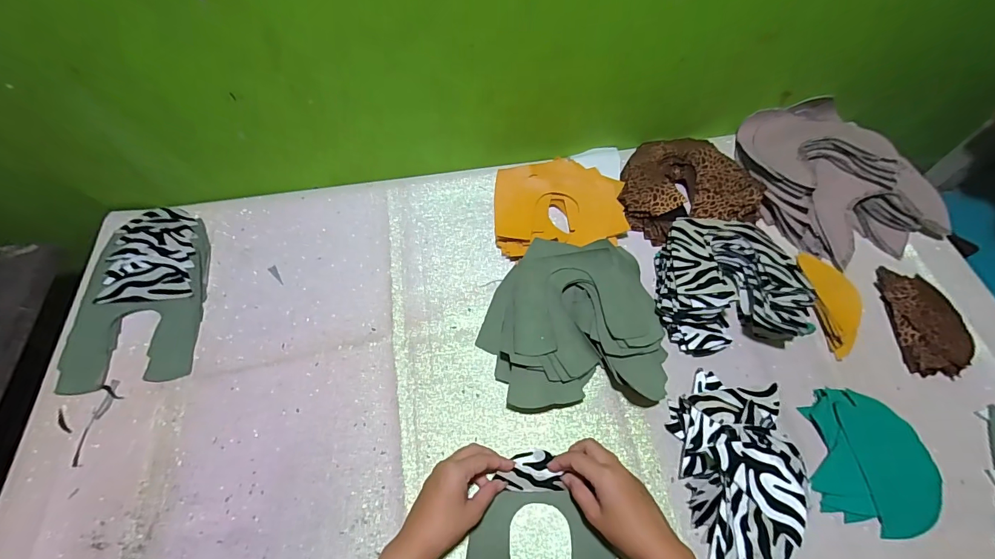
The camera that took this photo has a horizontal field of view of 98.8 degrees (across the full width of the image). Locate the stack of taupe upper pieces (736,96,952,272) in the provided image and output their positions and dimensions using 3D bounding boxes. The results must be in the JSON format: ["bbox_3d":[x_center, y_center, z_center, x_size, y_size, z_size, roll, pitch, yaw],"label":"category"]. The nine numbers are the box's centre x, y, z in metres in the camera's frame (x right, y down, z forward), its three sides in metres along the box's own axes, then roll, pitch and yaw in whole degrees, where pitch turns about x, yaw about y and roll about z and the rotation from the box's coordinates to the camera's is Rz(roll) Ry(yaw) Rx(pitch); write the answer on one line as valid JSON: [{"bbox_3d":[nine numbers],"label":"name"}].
[{"bbox_3d":[0.476,-0.160,0.617,0.192,0.058,0.274,-15,61,-7],"label":"stack of taupe upper pieces"}]

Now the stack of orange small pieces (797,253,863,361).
[{"bbox_3d":[0.432,0.031,0.547,0.061,0.028,0.130,0,60,2],"label":"stack of orange small pieces"}]

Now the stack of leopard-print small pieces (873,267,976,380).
[{"bbox_3d":[0.541,0.052,0.538,0.083,0.022,0.139,2,60,3],"label":"stack of leopard-print small pieces"}]

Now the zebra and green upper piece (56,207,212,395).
[{"bbox_3d":[-0.476,0.014,0.582,0.147,0.010,0.266,-3,61,-11],"label":"zebra and green upper piece"}]

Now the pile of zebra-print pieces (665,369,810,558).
[{"bbox_3d":[0.249,0.197,0.443,0.113,0.054,0.202,8,61,6],"label":"pile of zebra-print pieces"}]

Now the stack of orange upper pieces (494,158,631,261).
[{"bbox_3d":[0.089,-0.107,0.630,0.188,0.035,0.146,-10,60,-4],"label":"stack of orange upper pieces"}]

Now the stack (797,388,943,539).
[{"bbox_3d":[0.408,0.194,0.459,0.119,0.019,0.137,8,61,6],"label":"stack"}]

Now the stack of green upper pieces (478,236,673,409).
[{"bbox_3d":[0.090,0.050,0.528,0.221,0.061,0.200,-4,60,-1],"label":"stack of green upper pieces"}]

